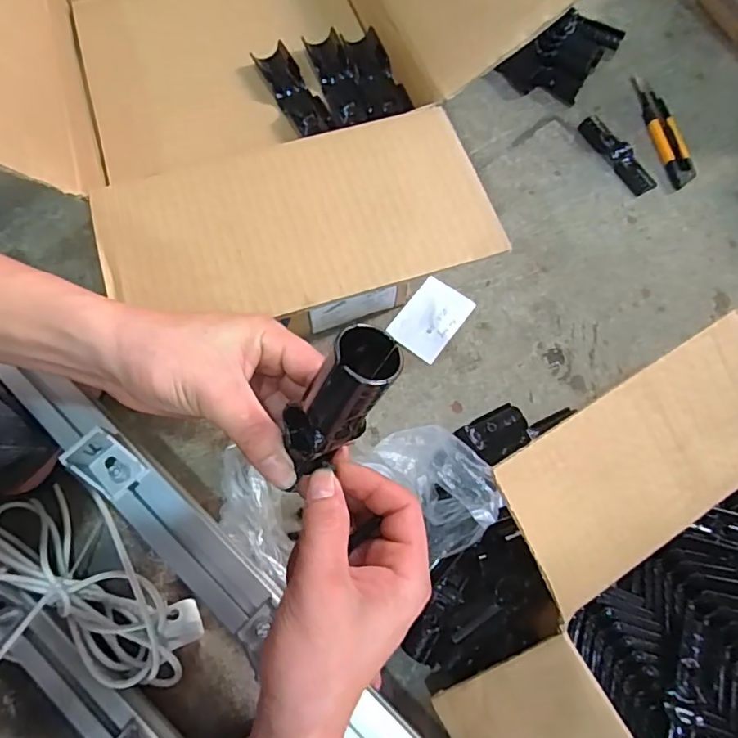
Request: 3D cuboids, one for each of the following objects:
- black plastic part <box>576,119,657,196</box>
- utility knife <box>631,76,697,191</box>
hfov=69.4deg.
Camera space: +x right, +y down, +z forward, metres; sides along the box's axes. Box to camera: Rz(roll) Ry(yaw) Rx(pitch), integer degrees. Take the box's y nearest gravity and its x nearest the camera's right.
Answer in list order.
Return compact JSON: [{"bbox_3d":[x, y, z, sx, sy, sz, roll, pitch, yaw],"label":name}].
[{"bbox_3d":[0.331,-0.286,0.707,0.038,0.011,0.128,-29,72,-9],"label":"black plastic part"},{"bbox_3d":[0.394,-0.327,0.719,0.032,0.021,0.185,-11,70,-3],"label":"utility knife"}]

